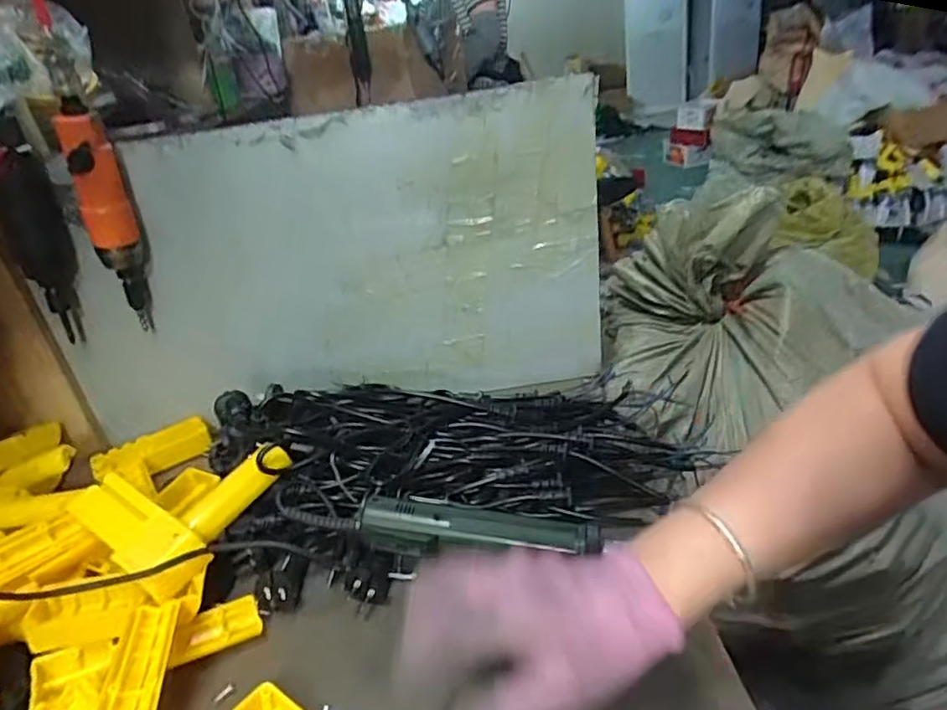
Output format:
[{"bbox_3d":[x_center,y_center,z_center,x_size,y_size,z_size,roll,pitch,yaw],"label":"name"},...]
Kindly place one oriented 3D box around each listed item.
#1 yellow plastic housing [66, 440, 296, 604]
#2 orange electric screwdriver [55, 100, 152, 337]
[{"bbox_3d":[-0.239,0.120,0.505,0.112,0.056,0.140,7,32,25],"label":"yellow plastic housing"},{"bbox_3d":[-0.336,-0.123,0.573,0.045,0.199,0.045,-22,31,-23],"label":"orange electric screwdriver"}]

